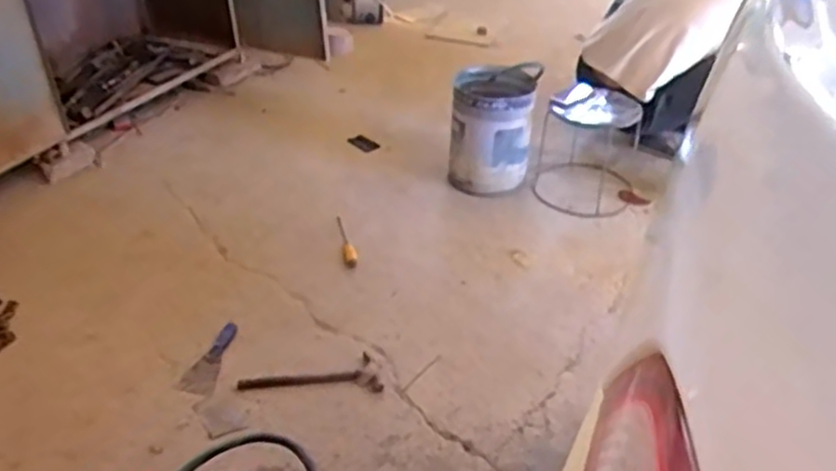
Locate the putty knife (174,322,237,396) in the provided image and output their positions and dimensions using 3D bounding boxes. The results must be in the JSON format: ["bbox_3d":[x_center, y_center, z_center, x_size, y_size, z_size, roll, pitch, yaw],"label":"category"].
[{"bbox_3d":[-0.489,0.287,1.713,0.084,0.030,0.224,6,35,7],"label":"putty knife"}]

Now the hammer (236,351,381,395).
[{"bbox_3d":[-0.242,0.316,1.659,0.323,0.023,0.110,1,35,0],"label":"hammer"}]

